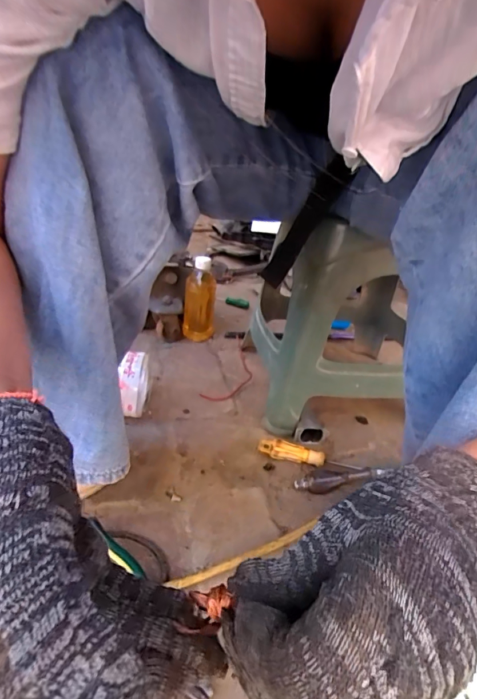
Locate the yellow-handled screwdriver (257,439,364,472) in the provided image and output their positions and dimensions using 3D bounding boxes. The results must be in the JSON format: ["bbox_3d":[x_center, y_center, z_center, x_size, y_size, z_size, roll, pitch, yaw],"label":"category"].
[{"bbox_3d":[0.104,0.157,0.590,0.149,0.021,0.020,13,29,10],"label":"yellow-handled screwdriver"}]

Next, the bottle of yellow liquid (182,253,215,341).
[{"bbox_3d":[-0.086,-0.108,0.878,0.065,0.177,0.058,5,28,-3],"label":"bottle of yellow liquid"}]

